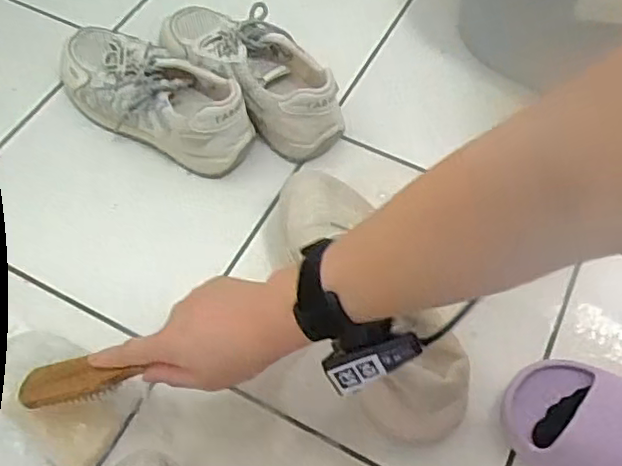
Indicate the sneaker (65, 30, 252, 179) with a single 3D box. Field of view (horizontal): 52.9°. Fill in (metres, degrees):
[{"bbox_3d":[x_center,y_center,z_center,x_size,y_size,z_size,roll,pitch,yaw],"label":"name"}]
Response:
[{"bbox_3d":[-0.169,-0.150,0.669,0.242,0.091,0.096,34,64,18],"label":"sneaker"}]

